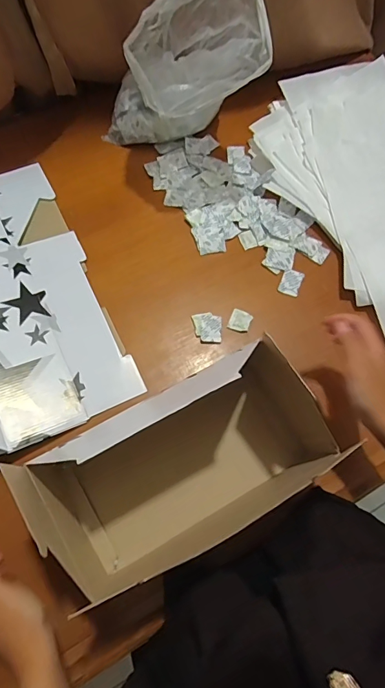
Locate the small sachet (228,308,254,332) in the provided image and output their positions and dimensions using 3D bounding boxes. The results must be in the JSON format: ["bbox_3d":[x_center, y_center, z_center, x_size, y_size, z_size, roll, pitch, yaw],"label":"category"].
[{"bbox_3d":[0.069,-0.034,0.592,0.030,0.005,0.033,21,70,6],"label":"small sachet"}]

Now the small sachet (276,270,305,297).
[{"bbox_3d":[0.147,-0.092,0.613,0.030,0.005,0.040,22,70,7],"label":"small sachet"}]

